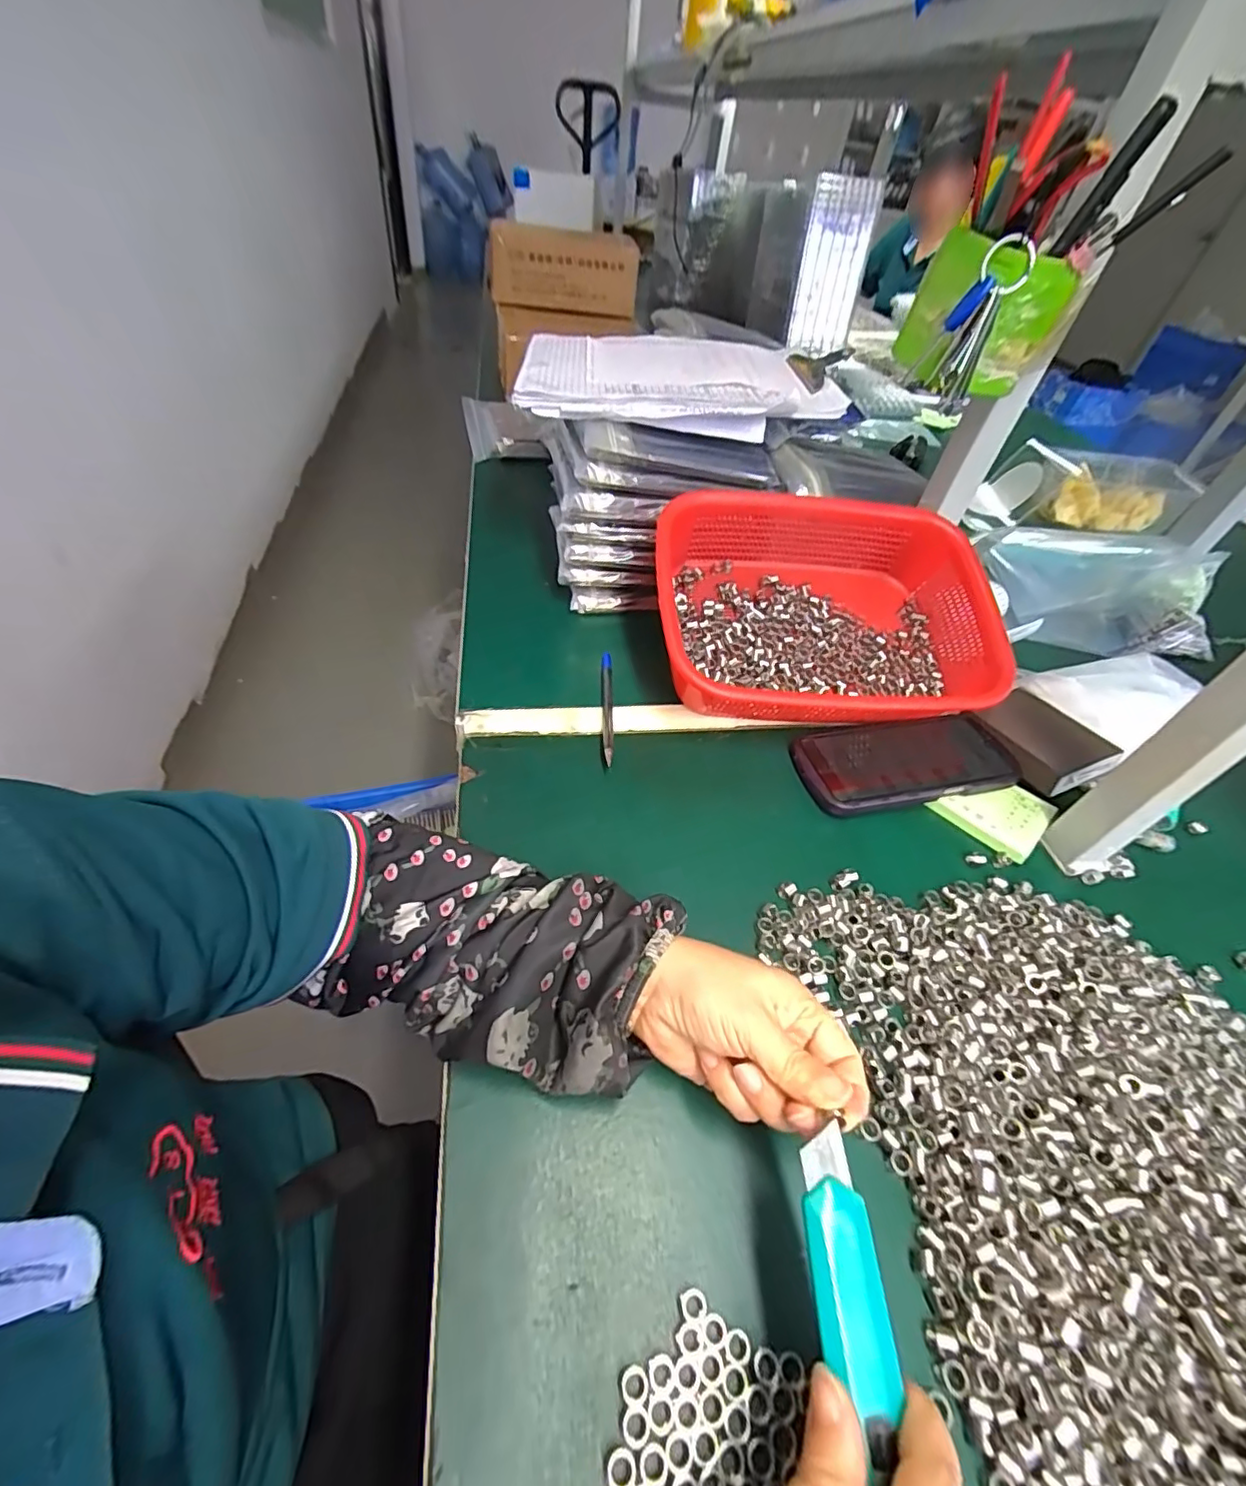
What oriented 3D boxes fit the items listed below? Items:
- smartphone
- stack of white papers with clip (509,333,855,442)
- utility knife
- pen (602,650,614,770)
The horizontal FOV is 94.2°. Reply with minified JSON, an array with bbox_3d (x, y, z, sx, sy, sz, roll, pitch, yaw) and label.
[{"bbox_3d":[0.225,0.014,0.462,0.171,0.011,0.079,-10,47,-11],"label":"smartphone"},{"bbox_3d":[0.056,-0.369,0.579,0.299,0.026,0.228,3,49,0],"label":"stack of white papers with clip"},{"bbox_3d":[0.082,0.194,0.211,0.025,0.006,0.087,1,53,-5],"label":"utility knife"},{"bbox_3d":[-0.013,-0.033,0.481,0.009,0.009,0.134,2,45,-5],"label":"pen"}]

